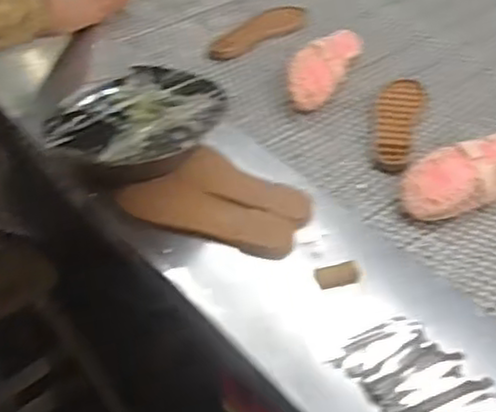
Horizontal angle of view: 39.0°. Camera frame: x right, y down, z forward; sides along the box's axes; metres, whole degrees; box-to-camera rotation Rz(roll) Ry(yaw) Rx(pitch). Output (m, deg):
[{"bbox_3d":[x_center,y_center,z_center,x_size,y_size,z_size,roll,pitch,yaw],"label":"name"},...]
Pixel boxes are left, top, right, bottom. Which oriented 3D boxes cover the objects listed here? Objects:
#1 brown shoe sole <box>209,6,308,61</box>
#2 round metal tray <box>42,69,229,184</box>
[{"bbox_3d":[0.019,-0.313,1.252,0.223,0.019,0.066,-33,54,-28],"label":"brown shoe sole"},{"bbox_3d":[-0.151,-0.108,0.915,0.207,0.061,0.229,26,49,22],"label":"round metal tray"}]

